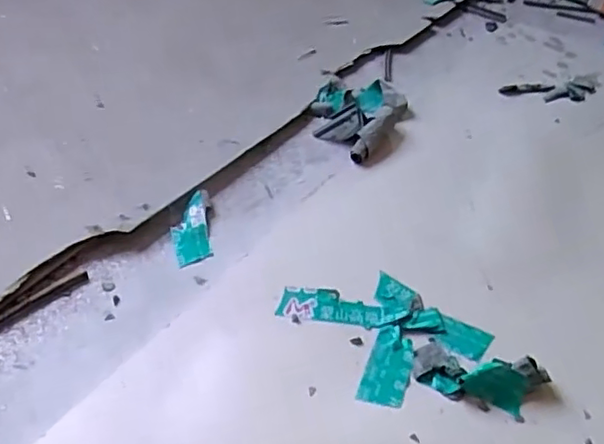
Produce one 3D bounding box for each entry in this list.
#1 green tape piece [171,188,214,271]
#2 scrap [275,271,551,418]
[{"bbox_3d":[-0.126,0.006,0.703,0.041,0.004,0.109,0,50,-13],"label":"green tape piece"},{"bbox_3d":[0.100,0.115,0.605,0.246,0.027,0.137,30,47,22],"label":"scrap"}]

